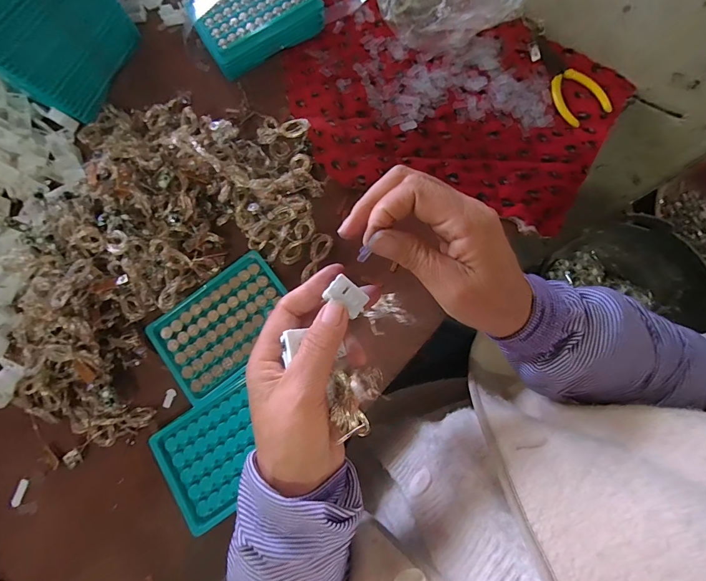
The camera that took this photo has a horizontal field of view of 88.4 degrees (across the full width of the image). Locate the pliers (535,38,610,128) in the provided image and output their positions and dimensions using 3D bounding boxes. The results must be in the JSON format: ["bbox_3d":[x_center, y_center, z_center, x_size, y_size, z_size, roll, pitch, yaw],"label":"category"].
[{"bbox_3d":[0.231,-0.234,0.394,0.054,0.006,0.115,-25,78,-4],"label":"pliers"}]

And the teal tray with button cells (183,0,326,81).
[{"bbox_3d":[-0.113,-0.318,0.410,0.130,0.033,0.101,-32,79,-5],"label":"teal tray with button cells"}]

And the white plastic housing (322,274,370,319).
[{"bbox_3d":[-0.004,0.005,0.245,0.025,0.008,0.020,43,63,-8],"label":"white plastic housing"}]

